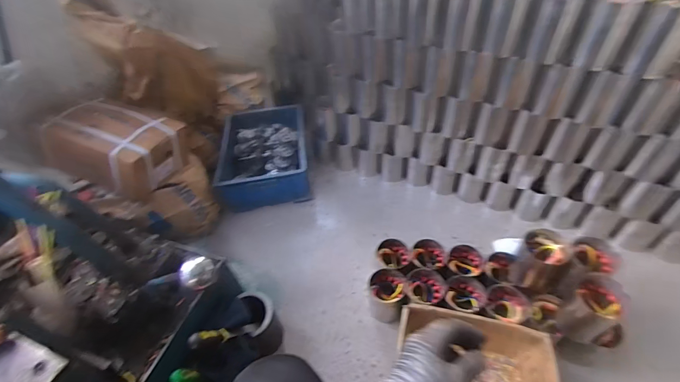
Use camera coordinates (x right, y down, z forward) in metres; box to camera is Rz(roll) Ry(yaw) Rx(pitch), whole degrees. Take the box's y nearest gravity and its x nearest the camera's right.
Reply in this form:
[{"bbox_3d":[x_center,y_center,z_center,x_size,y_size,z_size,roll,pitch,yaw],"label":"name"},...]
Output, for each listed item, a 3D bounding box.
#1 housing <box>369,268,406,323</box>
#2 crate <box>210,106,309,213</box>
[{"bbox_3d":[0.124,0.281,0.914,0.093,0.108,0.108,5,49,11],"label":"housing"},{"bbox_3d":[-0.277,-0.135,1.295,0.312,0.139,0.405,-9,48,-1],"label":"crate"}]

